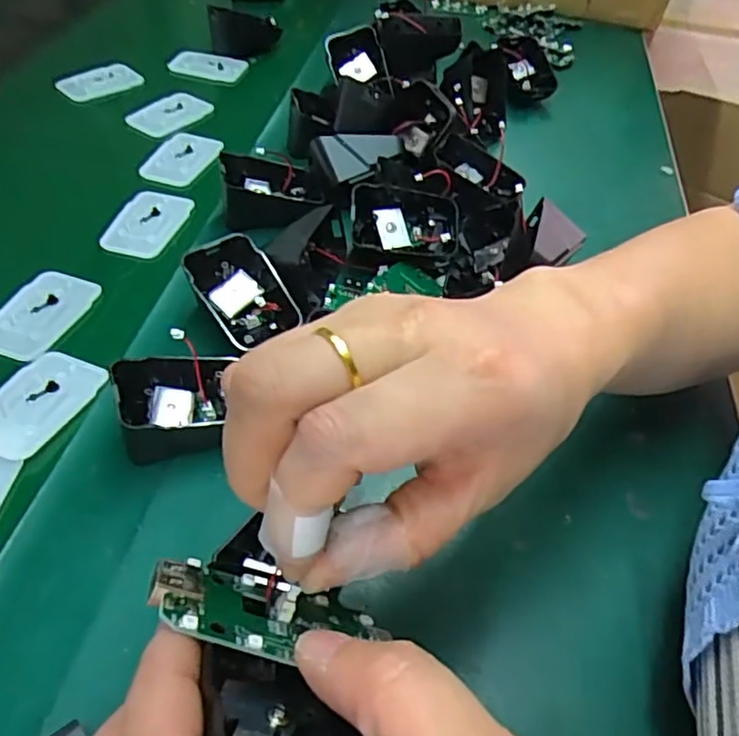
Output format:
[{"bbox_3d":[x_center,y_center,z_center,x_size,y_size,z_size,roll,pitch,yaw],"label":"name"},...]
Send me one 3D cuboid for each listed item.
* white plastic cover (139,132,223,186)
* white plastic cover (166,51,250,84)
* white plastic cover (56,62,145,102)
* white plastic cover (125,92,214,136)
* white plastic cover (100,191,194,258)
[{"bbox_3d":[-0.146,-0.164,0.494,0.044,0.006,0.064,13,49,6],"label":"white plastic cover"},{"bbox_3d":[-0.153,-0.287,0.597,0.072,0.009,0.033,5,48,-1],"label":"white plastic cover"},{"bbox_3d":[-0.240,-0.255,0.563,0.067,0.010,0.035,-31,58,-28],"label":"white plastic cover"},{"bbox_3d":[-0.169,-0.218,0.536,0.043,0.005,0.066,26,51,17],"label":"white plastic cover"},{"bbox_3d":[-0.153,-0.101,0.438,0.043,0.007,0.065,13,49,6],"label":"white plastic cover"}]

